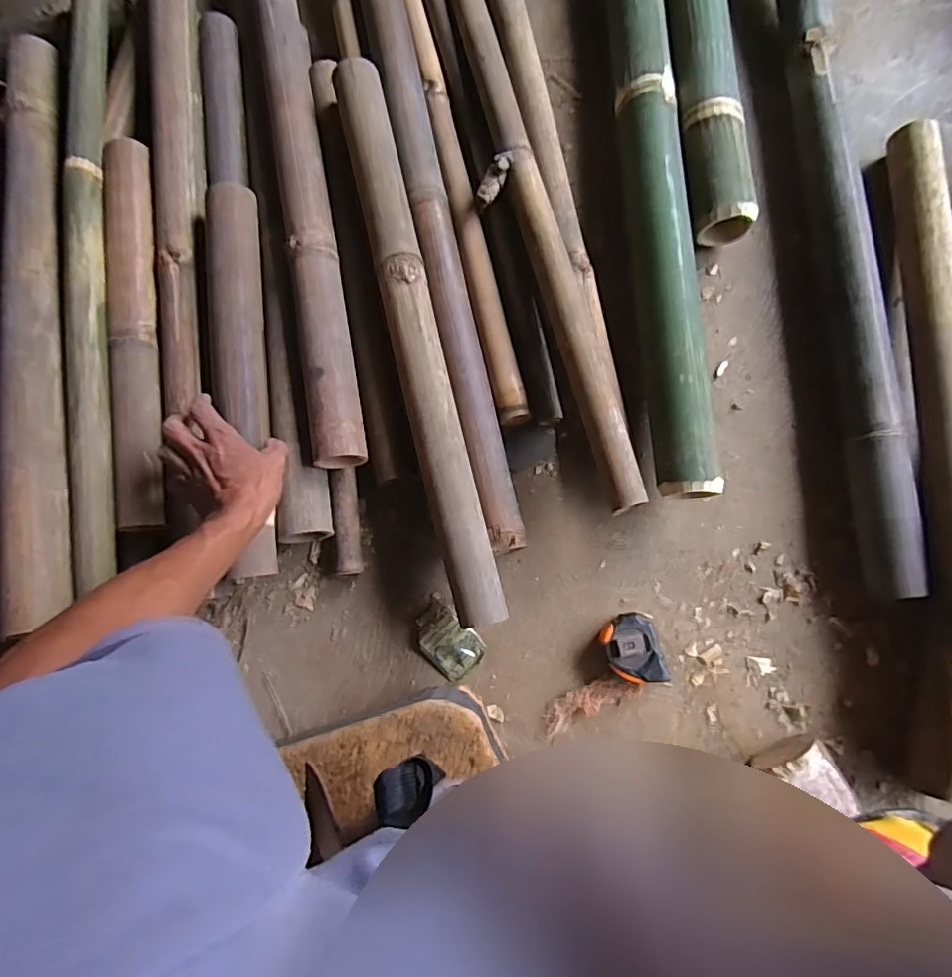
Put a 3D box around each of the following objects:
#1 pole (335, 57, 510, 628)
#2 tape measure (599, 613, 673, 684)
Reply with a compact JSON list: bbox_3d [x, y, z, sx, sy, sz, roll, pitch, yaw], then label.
[{"bbox_3d":[-0.060,-0.157,0.567,0.051,0.048,0.588,-13,82,2],"label":"pole"},{"bbox_3d":[0.161,0.166,0.579,0.057,0.036,0.073,-14,81,3],"label":"tape measure"}]

